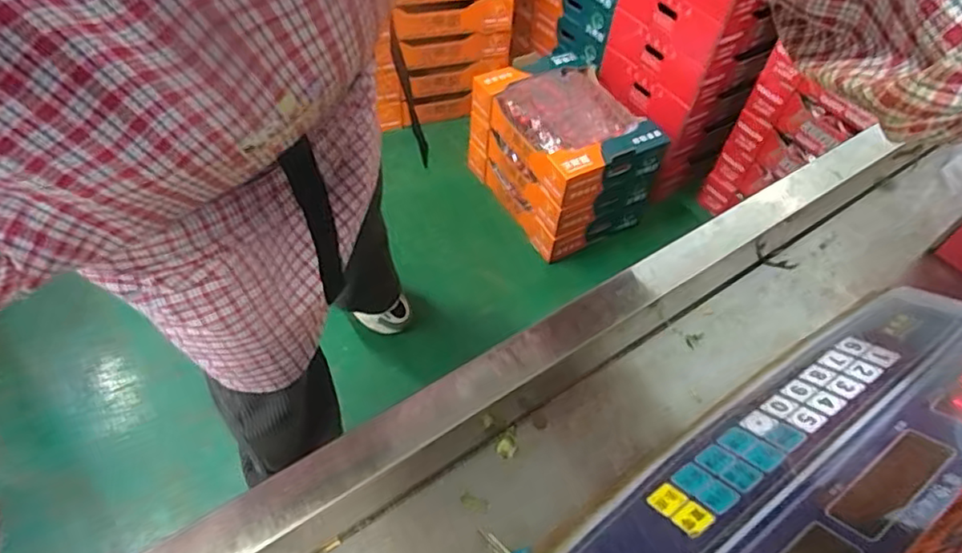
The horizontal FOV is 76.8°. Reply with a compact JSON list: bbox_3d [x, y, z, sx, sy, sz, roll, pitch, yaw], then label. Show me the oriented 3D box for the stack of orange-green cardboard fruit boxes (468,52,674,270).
[{"bbox_3d":[0.180,-0.303,1.461,0.290,0.295,0.422,-23,56,-21],"label":"stack of orange-green cardboard fruit boxes"}]

